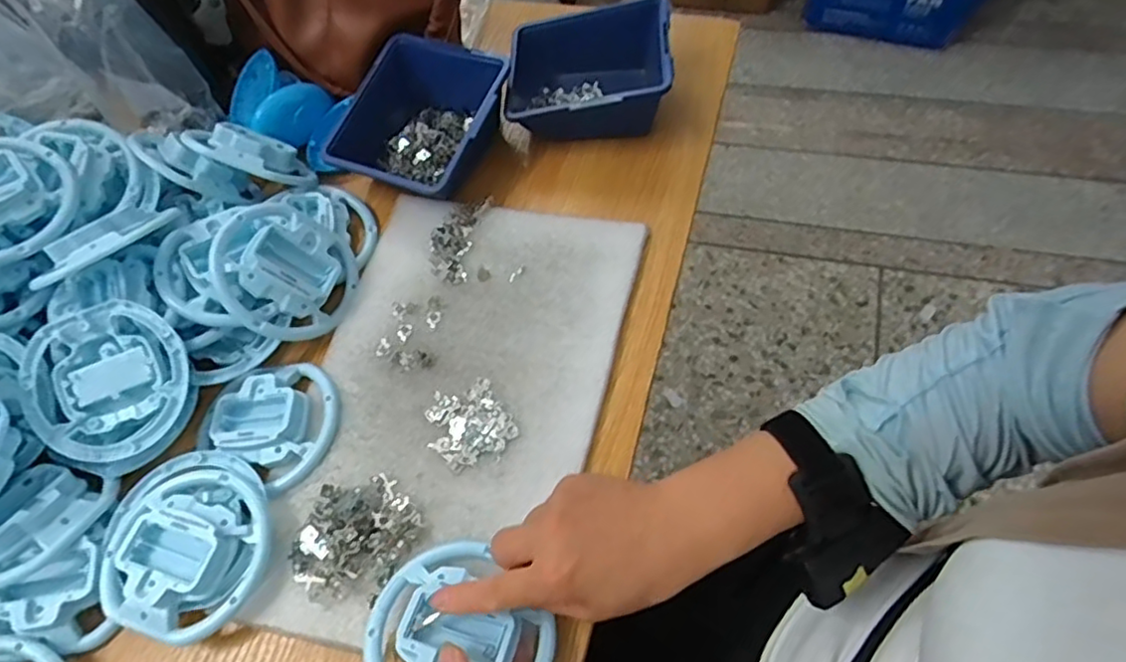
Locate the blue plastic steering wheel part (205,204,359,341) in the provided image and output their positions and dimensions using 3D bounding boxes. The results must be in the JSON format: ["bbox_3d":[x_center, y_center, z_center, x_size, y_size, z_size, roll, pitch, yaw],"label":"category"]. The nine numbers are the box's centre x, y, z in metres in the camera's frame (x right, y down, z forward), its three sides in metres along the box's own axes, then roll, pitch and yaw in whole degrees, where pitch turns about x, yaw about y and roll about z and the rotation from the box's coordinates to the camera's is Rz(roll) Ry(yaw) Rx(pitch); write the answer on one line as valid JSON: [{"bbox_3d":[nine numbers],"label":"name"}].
[{"bbox_3d":[-0.203,-0.046,0.479,0.099,0.026,0.102,-38,102,-37],"label":"blue plastic steering wheel part"}]

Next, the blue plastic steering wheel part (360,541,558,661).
[{"bbox_3d":[-0.061,0.172,0.358,0.100,0.030,0.089,40,71,20],"label":"blue plastic steering wheel part"}]

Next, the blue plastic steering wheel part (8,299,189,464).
[{"bbox_3d":[-0.306,0.033,0.440,0.103,0.026,0.103,0,85,-4],"label":"blue plastic steering wheel part"}]

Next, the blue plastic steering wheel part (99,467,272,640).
[{"bbox_3d":[-0.235,0.133,0.399,0.100,0.026,0.097,-2,60,4],"label":"blue plastic steering wheel part"}]

